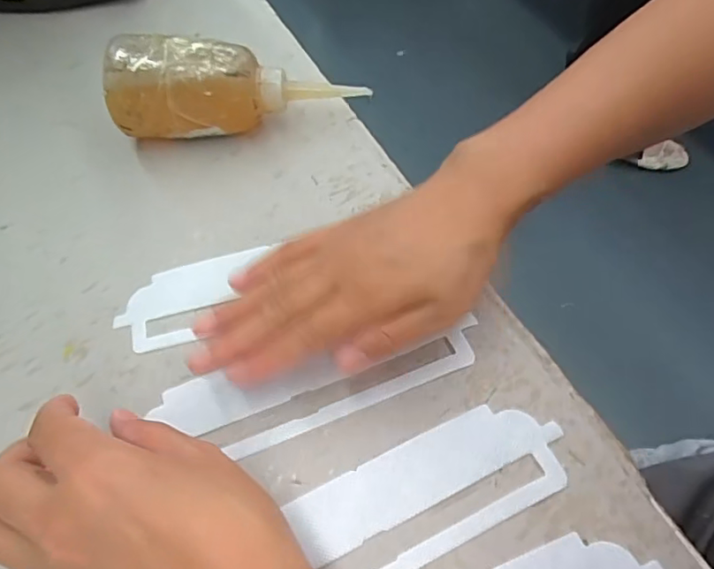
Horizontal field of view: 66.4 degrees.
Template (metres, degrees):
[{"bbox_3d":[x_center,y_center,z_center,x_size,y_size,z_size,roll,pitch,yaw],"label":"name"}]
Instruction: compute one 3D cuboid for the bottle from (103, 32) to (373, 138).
[{"bbox_3d":[-0.078,-0.132,0.372,0.167,0.062,0.049,-3,60,2],"label":"bottle"}]

